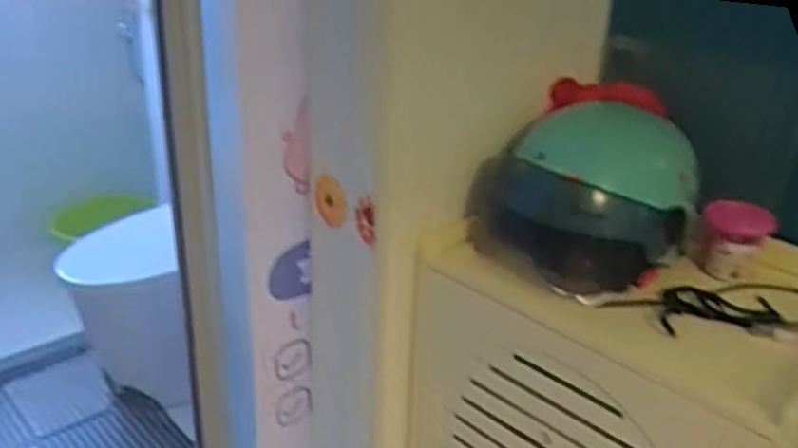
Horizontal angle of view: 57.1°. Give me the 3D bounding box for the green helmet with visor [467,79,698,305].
[{"bbox_3d":[0.188,-0.036,0.754,0.161,0.173,0.180,-18,31,-37],"label":"green helmet with visor"}]

